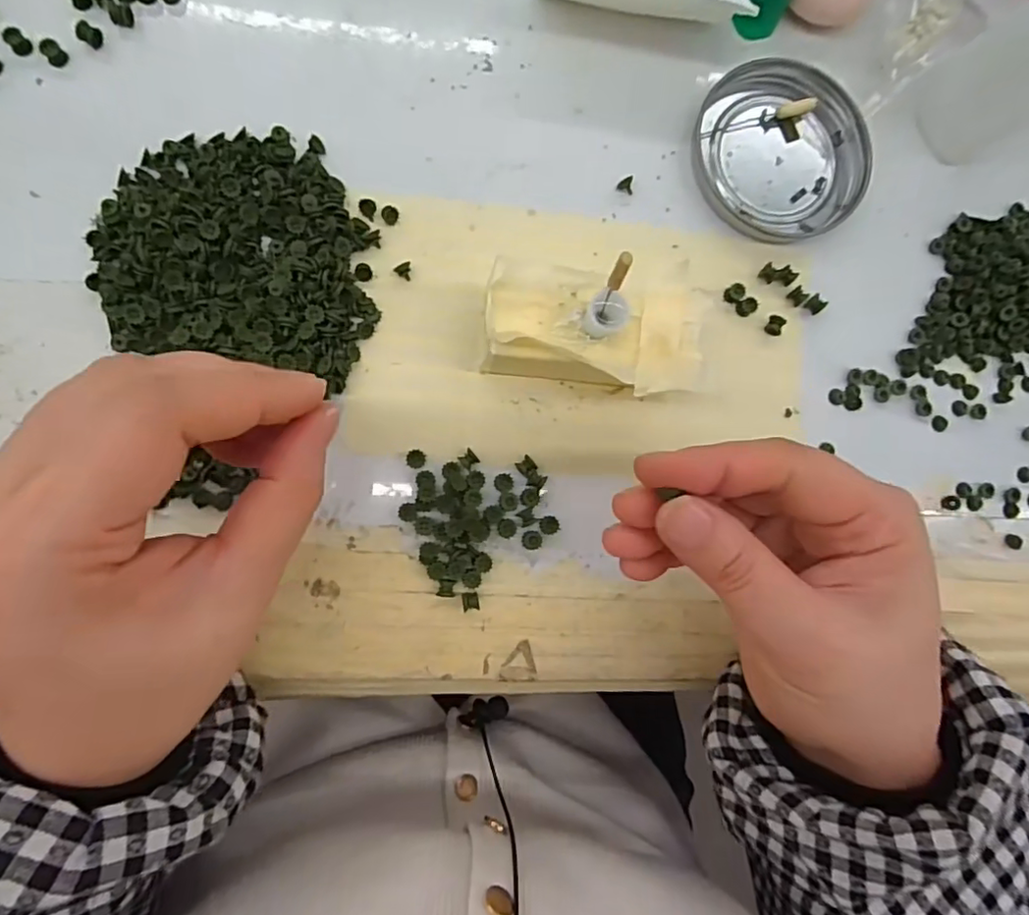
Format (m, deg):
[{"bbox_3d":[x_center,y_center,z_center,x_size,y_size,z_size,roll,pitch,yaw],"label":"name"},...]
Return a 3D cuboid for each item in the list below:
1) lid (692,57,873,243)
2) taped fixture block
[{"bbox_3d":[0.118,-0.135,0.262,0.076,0.008,0.075,0,87,-7],"label":"lid"},{"bbox_3d":[0.029,-0.047,0.226,0.080,0.048,0.042,8,86,-7],"label":"taped fixture block"}]

